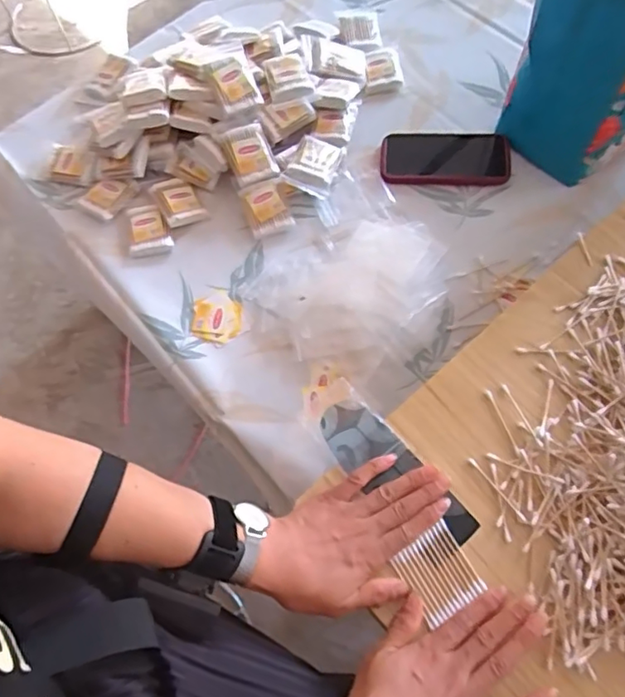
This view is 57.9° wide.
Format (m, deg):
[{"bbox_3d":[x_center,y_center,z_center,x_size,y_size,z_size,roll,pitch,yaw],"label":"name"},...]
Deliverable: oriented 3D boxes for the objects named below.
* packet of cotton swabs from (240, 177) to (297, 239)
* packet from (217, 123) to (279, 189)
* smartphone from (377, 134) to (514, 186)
[{"bbox_3d":[-0.060,-0.183,0.745,0.056,0.026,0.069,-20,85,-1],"label":"packet of cotton swabs"},{"bbox_3d":[-0.083,-0.254,0.744,0.057,0.025,0.076,-20,89,-9],"label":"packet"},{"bbox_3d":[0.182,-0.259,0.770,0.172,0.012,0.088,0,66,4],"label":"smartphone"}]

